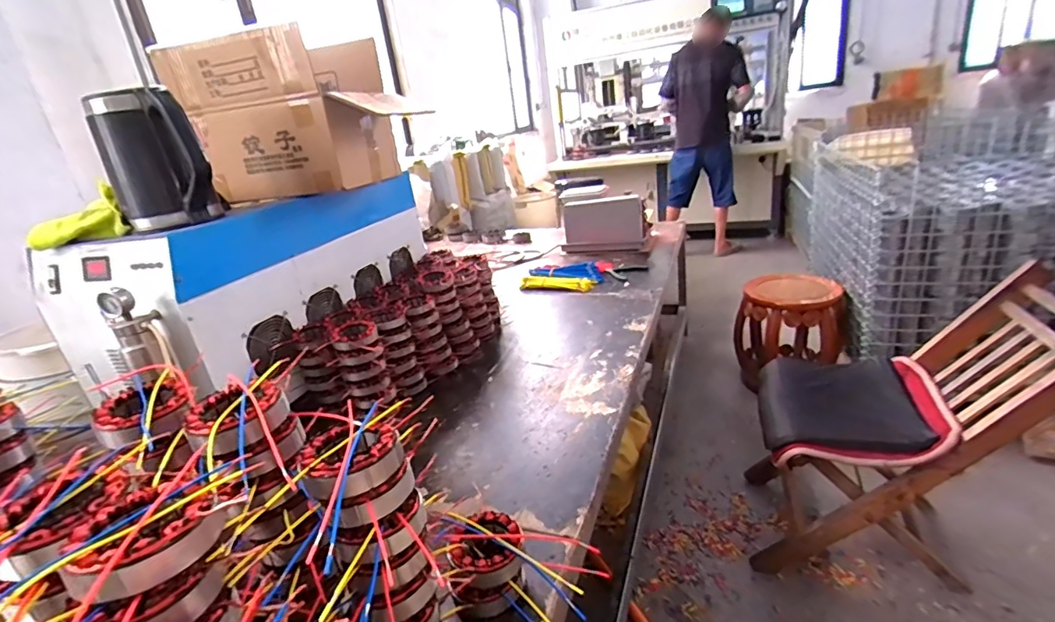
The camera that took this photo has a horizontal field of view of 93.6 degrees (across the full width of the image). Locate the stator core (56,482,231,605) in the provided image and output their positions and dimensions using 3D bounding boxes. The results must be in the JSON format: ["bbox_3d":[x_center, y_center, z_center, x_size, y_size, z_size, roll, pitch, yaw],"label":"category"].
[{"bbox_3d":[-0.267,0.154,0.345,0.085,0.037,0.094,-26,27,-39],"label":"stator core"}]

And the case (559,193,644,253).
[{"bbox_3d":[0.269,-0.308,1.779,0.292,0.181,0.075,-2,22,14],"label":"case"}]

